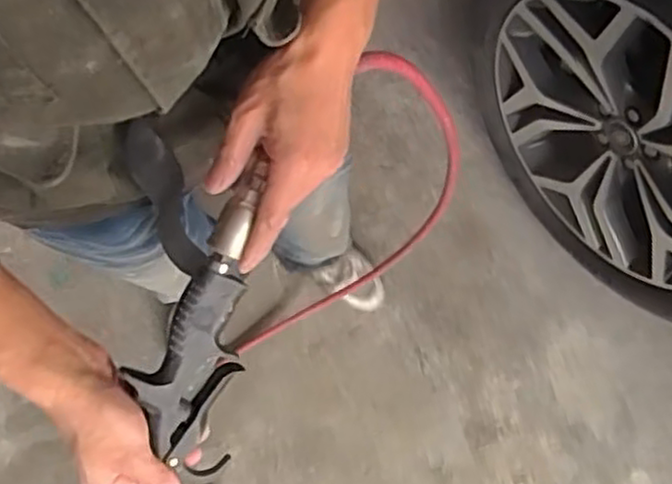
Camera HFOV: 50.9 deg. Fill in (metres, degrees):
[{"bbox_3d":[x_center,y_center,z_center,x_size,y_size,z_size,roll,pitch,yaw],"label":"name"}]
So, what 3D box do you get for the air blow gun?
[{"bbox_3d":[-0.091,0.058,0.489,0.066,0.043,0.212,17,97,4],"label":"air blow gun"}]

